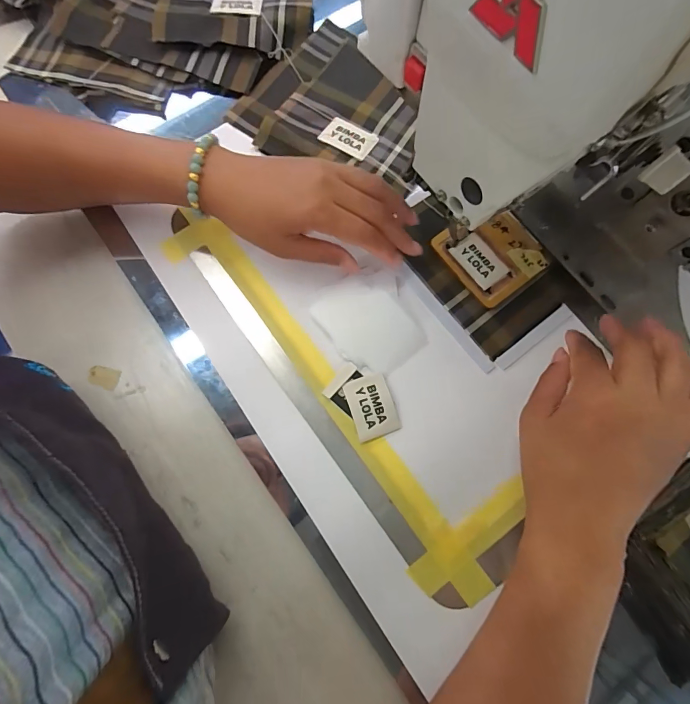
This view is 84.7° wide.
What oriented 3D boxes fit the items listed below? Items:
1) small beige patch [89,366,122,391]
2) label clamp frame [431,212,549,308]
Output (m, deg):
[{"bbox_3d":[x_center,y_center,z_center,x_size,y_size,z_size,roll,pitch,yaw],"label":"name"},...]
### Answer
[{"bbox_3d":[-0.207,0.022,0.325,0.026,0.004,0.017,16,76,1],"label":"small beige patch"},{"bbox_3d":[0.130,-0.087,0.335,0.073,0.006,0.081,-36,81,-10],"label":"label clamp frame"}]

